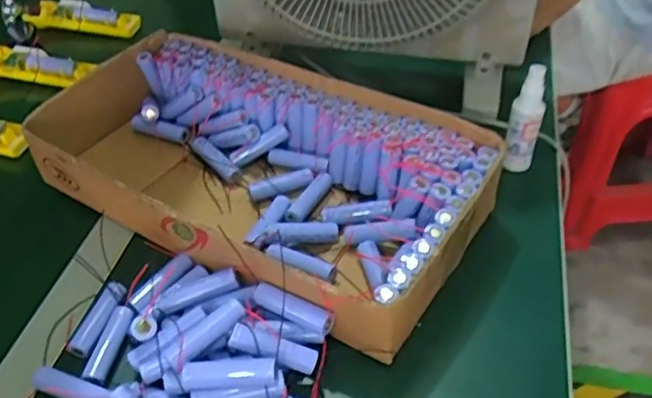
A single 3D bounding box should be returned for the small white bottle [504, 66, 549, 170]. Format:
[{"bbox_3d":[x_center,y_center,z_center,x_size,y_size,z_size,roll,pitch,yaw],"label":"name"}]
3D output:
[{"bbox_3d":[0.197,-0.074,0.617,0.030,0.126,0.023,13,46,16],"label":"small white bottle"}]

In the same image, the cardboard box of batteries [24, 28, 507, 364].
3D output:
[{"bbox_3d":[-0.067,-0.029,0.593,0.414,0.076,0.233,22,49,24],"label":"cardboard box of batteries"}]

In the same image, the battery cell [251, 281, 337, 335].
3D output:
[{"bbox_3d":[-0.027,0.083,0.477,0.069,0.016,0.016,21,49,23],"label":"battery cell"}]

